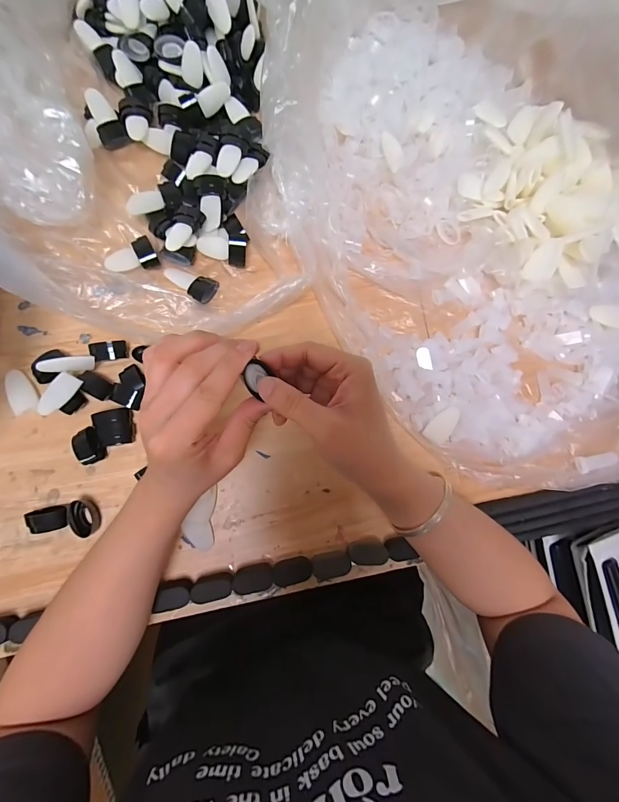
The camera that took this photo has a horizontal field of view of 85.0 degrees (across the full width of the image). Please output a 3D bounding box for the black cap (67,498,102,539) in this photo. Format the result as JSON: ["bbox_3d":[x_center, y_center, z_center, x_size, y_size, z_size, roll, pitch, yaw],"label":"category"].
[{"bbox_3d":[-0.208,0.108,0.313,0.021,0.020,0.033,-24,88,-6],"label":"black cap"}]

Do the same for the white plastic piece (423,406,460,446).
[{"bbox_3d":[0.140,0.026,0.353,0.024,0.007,0.044,44,84,0],"label":"white plastic piece"}]

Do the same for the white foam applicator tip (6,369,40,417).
[{"bbox_3d":[-0.278,-0.011,0.325,0.023,0.004,0.045,-22,87,-6],"label":"white foam applicator tip"}]

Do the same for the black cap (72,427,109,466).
[{"bbox_3d":[-0.210,0.043,0.323,0.026,0.012,0.031,-29,88,-6],"label":"black cap"}]

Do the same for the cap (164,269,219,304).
[{"bbox_3d":[-0.126,-0.125,0.354,0.051,0.022,0.029,28,84,-2],"label":"cap"}]

